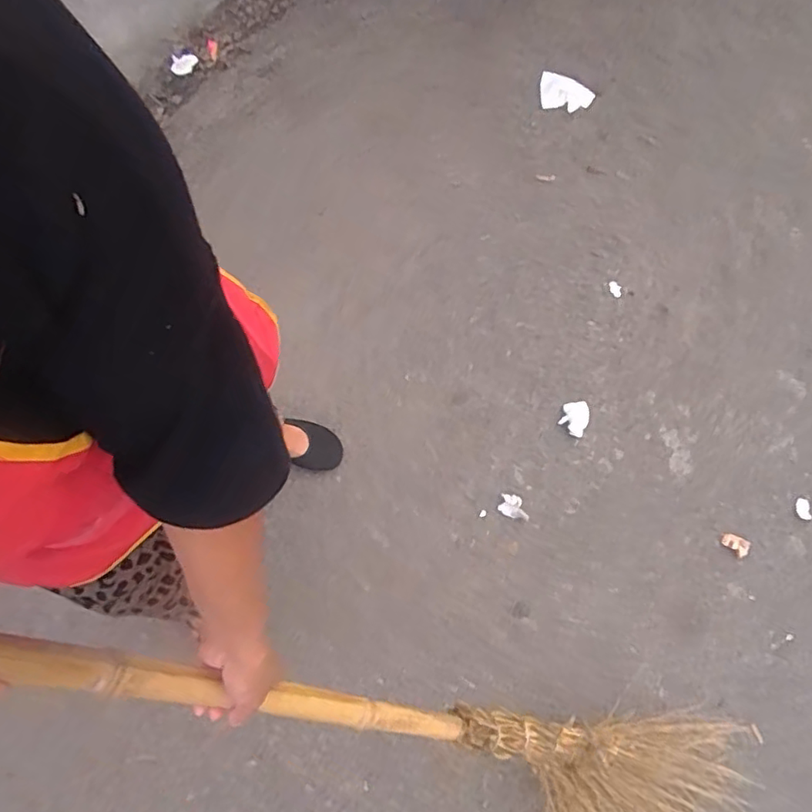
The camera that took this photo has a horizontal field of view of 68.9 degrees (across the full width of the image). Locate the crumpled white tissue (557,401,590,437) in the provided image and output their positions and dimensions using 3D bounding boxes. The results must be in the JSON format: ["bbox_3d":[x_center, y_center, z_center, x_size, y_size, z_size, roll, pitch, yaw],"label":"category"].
[{"bbox_3d":[0.359,0.023,1.259,0.058,0.012,0.075,25,76,9],"label":"crumpled white tissue"}]

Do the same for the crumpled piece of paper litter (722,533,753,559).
[{"bbox_3d":[0.653,0.277,1.174,0.050,0.021,0.035,25,76,9],"label":"crumpled piece of paper litter"}]

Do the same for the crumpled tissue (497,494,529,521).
[{"bbox_3d":[0.223,0.208,1.220,0.062,0.013,0.046,17,75,7],"label":"crumpled tissue"}]

